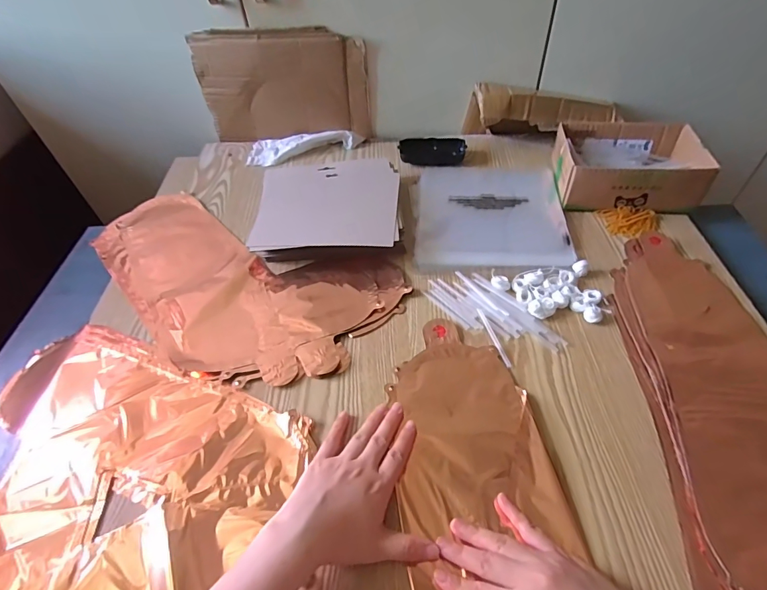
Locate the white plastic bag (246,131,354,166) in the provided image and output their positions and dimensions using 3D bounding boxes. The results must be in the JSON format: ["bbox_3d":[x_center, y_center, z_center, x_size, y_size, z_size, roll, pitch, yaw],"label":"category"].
[{"bbox_3d":[-0.145,-0.262,0.739,0.181,0.025,0.073,-5,50,-1],"label":"white plastic bag"}]

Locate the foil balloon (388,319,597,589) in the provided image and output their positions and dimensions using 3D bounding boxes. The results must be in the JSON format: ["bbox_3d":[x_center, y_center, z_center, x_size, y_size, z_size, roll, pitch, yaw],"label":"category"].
[{"bbox_3d":[0.092,0.203,0.347,0.138,0.015,0.431,-6,48,-1],"label":"foil balloon"}]

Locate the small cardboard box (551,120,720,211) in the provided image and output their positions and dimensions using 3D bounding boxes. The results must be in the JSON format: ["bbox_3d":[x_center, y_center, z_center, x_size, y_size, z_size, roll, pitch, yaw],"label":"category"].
[{"bbox_3d":[0.352,-0.191,0.621,0.180,0.069,0.144,3,50,6],"label":"small cardboard box"}]

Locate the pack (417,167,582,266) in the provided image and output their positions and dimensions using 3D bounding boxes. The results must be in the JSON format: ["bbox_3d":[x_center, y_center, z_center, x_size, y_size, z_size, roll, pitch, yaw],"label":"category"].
[{"bbox_3d":[0.154,-0.124,0.616,0.201,0.013,0.228,2,50,6],"label":"pack"}]

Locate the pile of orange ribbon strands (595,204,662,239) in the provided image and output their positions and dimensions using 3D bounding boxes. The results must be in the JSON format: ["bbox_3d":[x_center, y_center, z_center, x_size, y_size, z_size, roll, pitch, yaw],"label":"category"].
[{"bbox_3d":[0.340,-0.100,0.579,0.075,0.014,0.050,0,50,3],"label":"pile of orange ribbon strands"}]

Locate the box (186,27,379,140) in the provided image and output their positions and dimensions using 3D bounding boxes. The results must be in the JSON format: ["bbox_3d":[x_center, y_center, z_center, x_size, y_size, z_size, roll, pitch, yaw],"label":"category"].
[{"bbox_3d":[-0.163,-0.341,0.704,0.273,0.173,0.021,0,50,4],"label":"box"}]

